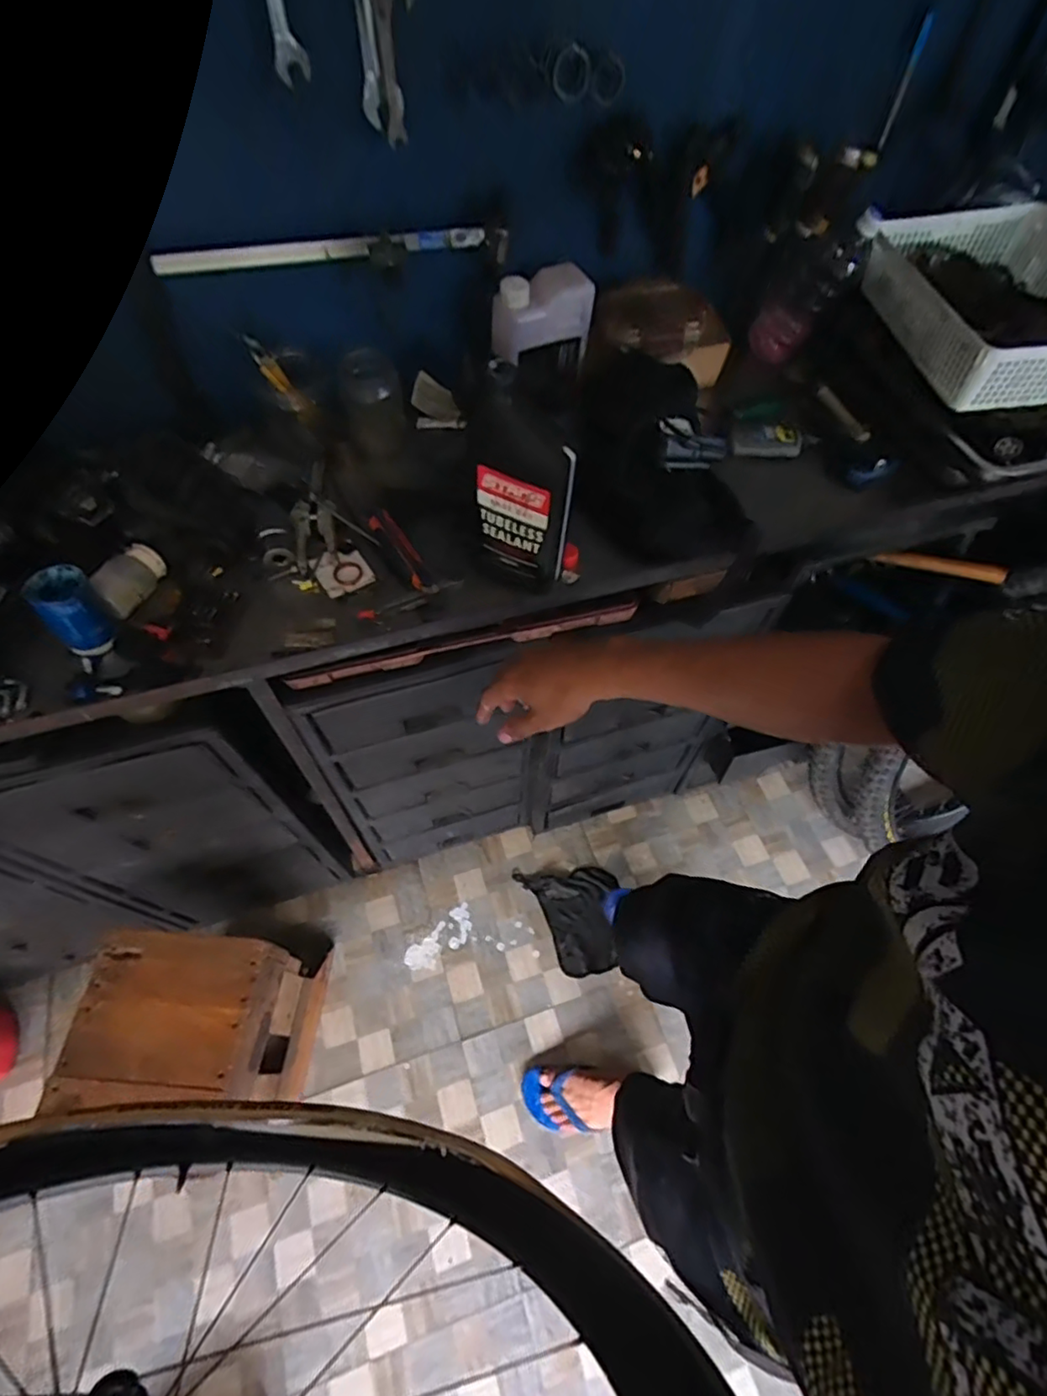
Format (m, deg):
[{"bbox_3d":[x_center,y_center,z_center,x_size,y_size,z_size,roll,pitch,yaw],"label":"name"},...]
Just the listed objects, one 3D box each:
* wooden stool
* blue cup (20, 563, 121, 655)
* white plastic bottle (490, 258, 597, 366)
[{"bbox_3d":[-0.534,0.562,1.068,0.278,0.416,0.231,1,60,-1],"label":"wooden stool"},{"bbox_3d":[-0.481,-0.093,0.657,0.057,0.078,0.057,1,60,-1],"label":"blue cup"},{"bbox_3d":[0.025,-0.521,0.822,0.143,0.076,0.059,-27,64,-16],"label":"white plastic bottle"}]

